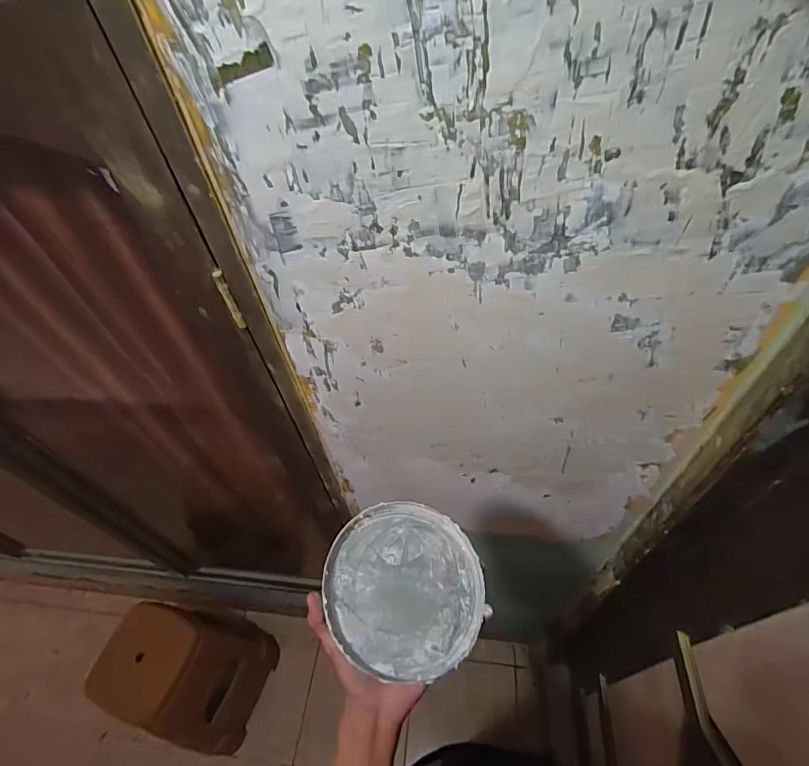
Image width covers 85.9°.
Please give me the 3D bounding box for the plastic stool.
[{"bbox_3d":[-0.704,0.959,1.453,0.308,0.567,0.366,9,52,12],"label":"plastic stool"}]

